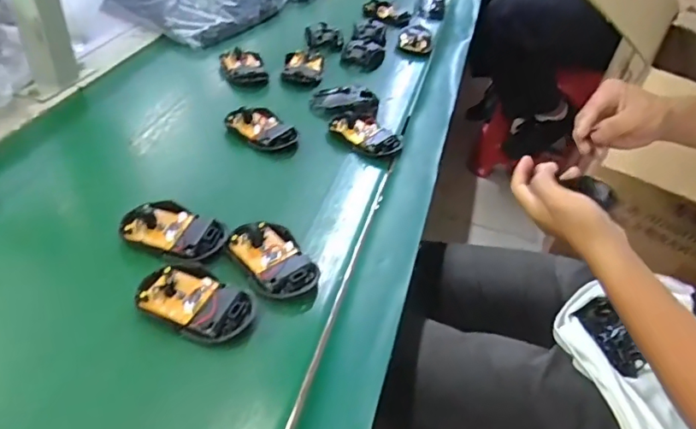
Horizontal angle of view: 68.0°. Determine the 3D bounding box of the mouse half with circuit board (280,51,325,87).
[{"bbox_3d":[-0.064,-0.213,0.749,0.054,0.023,0.087,6,41,-3],"label":"mouse half with circuit board"}]

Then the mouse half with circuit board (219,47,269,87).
[{"bbox_3d":[-0.148,-0.206,0.731,0.056,0.028,0.072,-8,44,-18],"label":"mouse half with circuit board"}]

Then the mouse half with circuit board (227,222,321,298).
[{"bbox_3d":[-0.066,0.035,0.455,0.056,0.021,0.084,-19,48,-28],"label":"mouse half with circuit board"}]

